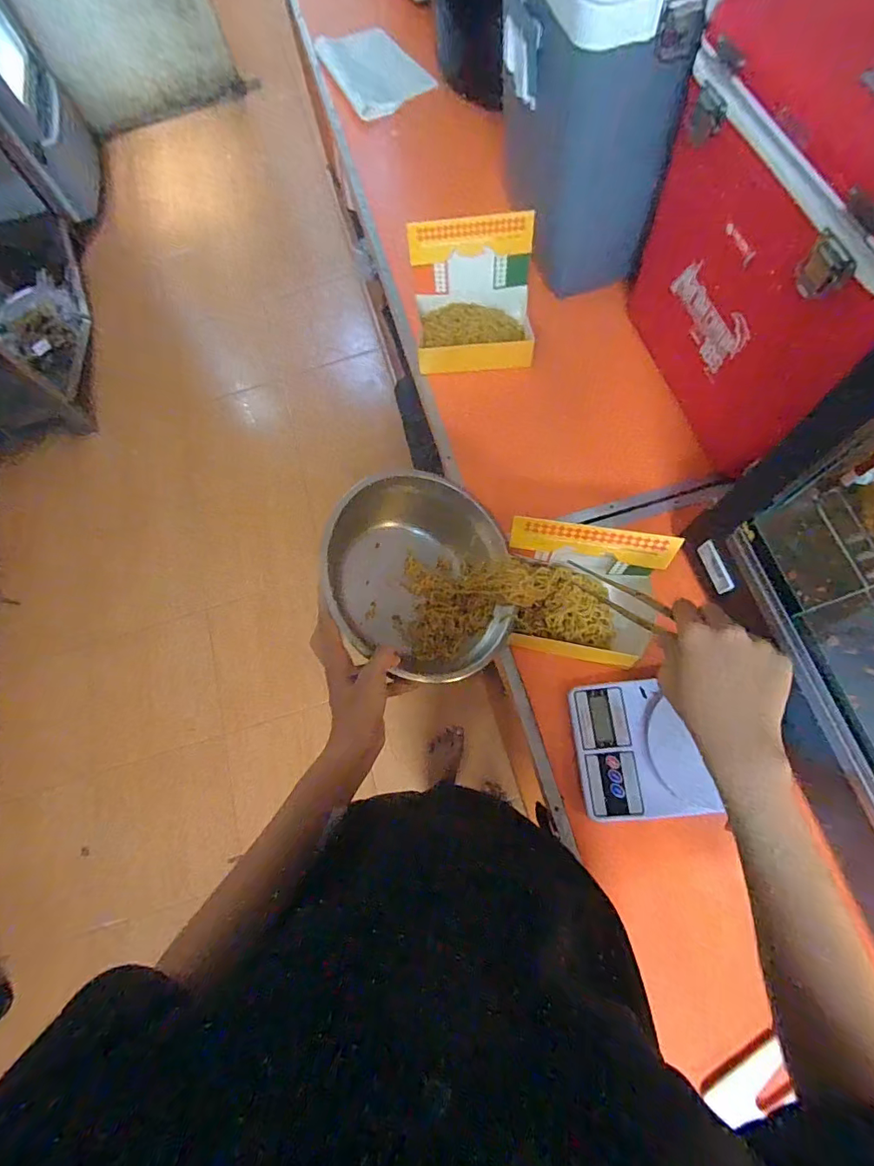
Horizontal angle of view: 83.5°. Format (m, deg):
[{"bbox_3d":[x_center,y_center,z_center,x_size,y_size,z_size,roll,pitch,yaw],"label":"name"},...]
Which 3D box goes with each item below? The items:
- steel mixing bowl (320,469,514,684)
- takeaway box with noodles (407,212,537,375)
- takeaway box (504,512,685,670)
[{"bbox_3d":[-0.025,-0.006,0.563,0.228,0.088,0.228,9,68,-24],"label":"steel mixing bowl"},{"bbox_3d":[0.056,-0.414,0.716,0.170,0.132,0.140,-8,72,3],"label":"takeaway box with noodles"},{"bbox_3d":[0.164,0.014,0.562,0.175,0.135,0.117,11,74,9],"label":"takeaway box"}]

